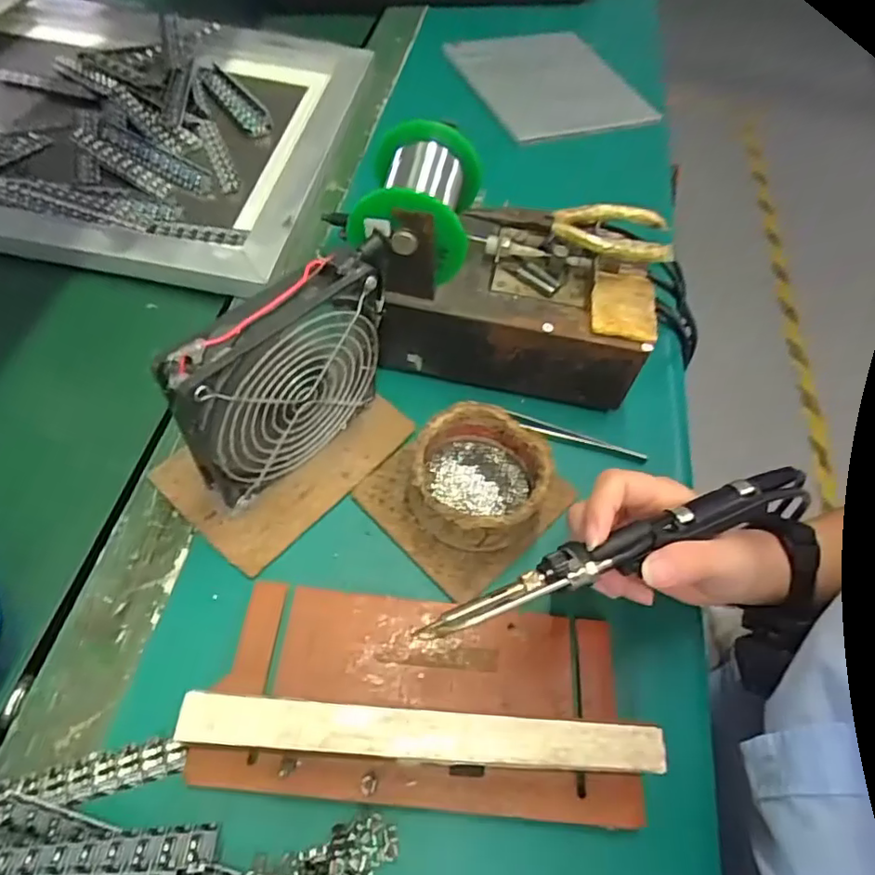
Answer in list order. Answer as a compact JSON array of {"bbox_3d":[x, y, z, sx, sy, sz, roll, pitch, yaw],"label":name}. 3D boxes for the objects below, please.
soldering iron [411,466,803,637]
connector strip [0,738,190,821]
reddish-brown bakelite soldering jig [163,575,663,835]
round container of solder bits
[{"bbox_3d":[0.095,0.051,0.295,0.216,0.022,0.020,-19,61,-13],"label":"soldering iron"},{"bbox_3d":[-0.173,0.161,0.282,0.106,0.004,0.018,-10,58,-13],"label":"connector strip"},{"bbox_3d":[-0.003,0.125,0.299,0.210,0.040,0.098,7,56,-2],"label":"reddish-brown bakelite soldering jig"},{"bbox_3d":[0.026,0.025,0.370,0.082,0.038,0.087,3,56,-5],"label":"round container of solder bits"}]

